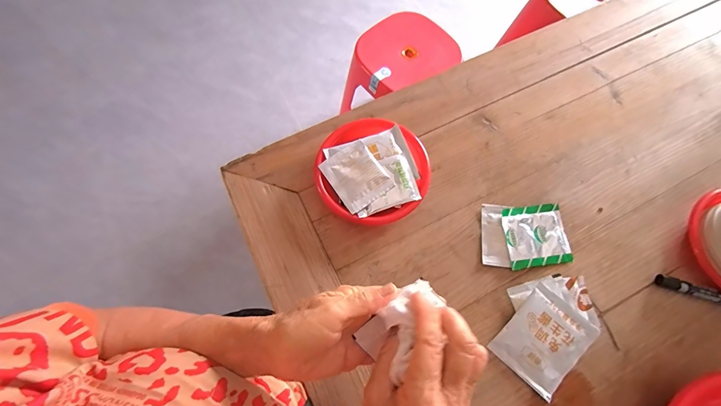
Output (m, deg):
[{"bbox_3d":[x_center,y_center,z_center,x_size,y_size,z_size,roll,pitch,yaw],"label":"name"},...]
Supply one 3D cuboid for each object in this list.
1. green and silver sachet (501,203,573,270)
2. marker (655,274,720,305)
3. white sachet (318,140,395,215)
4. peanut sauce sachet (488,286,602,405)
[{"bbox_3d":[0.214,0.040,0.419,0.077,0.011,0.073,-7,70,-2],"label":"green and silver sachet"},{"bbox_3d":[0.412,0.110,0.389,0.135,0.019,0.015,19,71,7],"label":"marker"},{"bbox_3d":[-0.006,-0.034,0.427,0.064,0.005,0.079,-35,73,-5],"label":"white sachet"},{"bbox_3d":[0.202,0.151,0.376,0.077,0.017,0.093,41,75,14],"label":"peanut sauce sachet"}]

